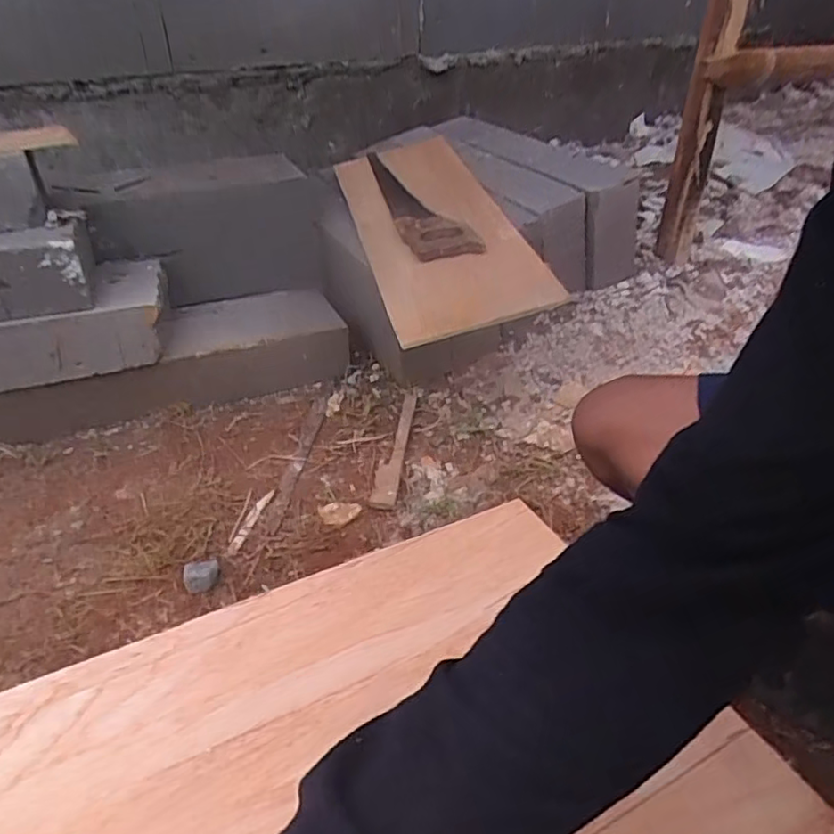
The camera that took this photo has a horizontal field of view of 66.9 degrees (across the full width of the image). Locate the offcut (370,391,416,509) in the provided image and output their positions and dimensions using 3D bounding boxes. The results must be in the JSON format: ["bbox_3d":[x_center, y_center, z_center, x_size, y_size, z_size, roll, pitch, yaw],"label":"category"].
[{"bbox_3d":[-0.033,0.039,0.961,0.034,0.008,0.269,3,35,6],"label":"offcut"}]

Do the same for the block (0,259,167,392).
[{"bbox_3d":[-0.579,-0.135,0.950,0.391,0.104,0.184,-15,37,-19],"label":"block"}]

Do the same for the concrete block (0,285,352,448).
[{"bbox_3d":[-0.423,-0.104,1.079,0.589,0.108,0.211,-15,38,-19],"label":"concrete block"}]

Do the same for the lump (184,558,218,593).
[{"bbox_3d":[-0.255,0.186,0.749,0.041,0.027,0.039,-16,38,-21],"label":"lump"}]

